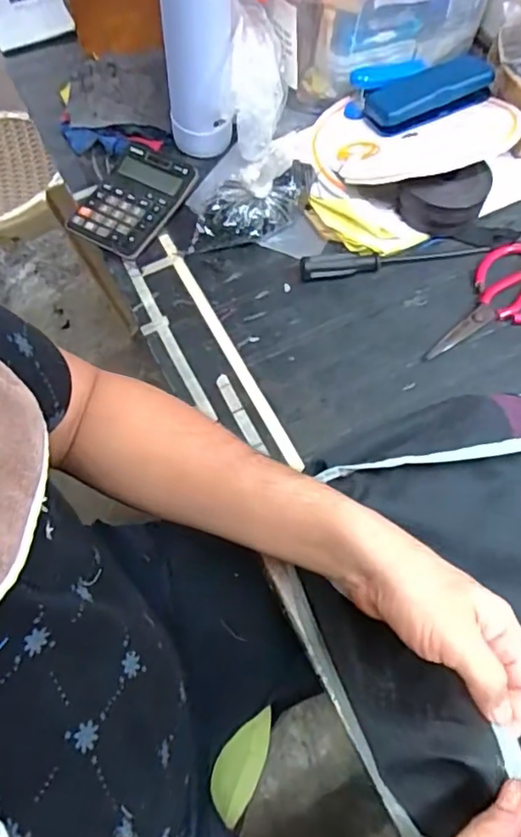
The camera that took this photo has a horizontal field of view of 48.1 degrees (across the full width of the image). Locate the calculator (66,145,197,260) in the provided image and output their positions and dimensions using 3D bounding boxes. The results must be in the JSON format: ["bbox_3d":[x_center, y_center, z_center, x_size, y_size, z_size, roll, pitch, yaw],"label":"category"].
[{"bbox_3d":[-0.153,-0.264,0.698,0.108,0.024,0.145,27,68,16],"label":"calculator"}]

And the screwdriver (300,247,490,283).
[{"bbox_3d":[0.153,-0.177,0.652,0.216,0.019,0.023,-9,63,-1],"label":"screwdriver"}]

